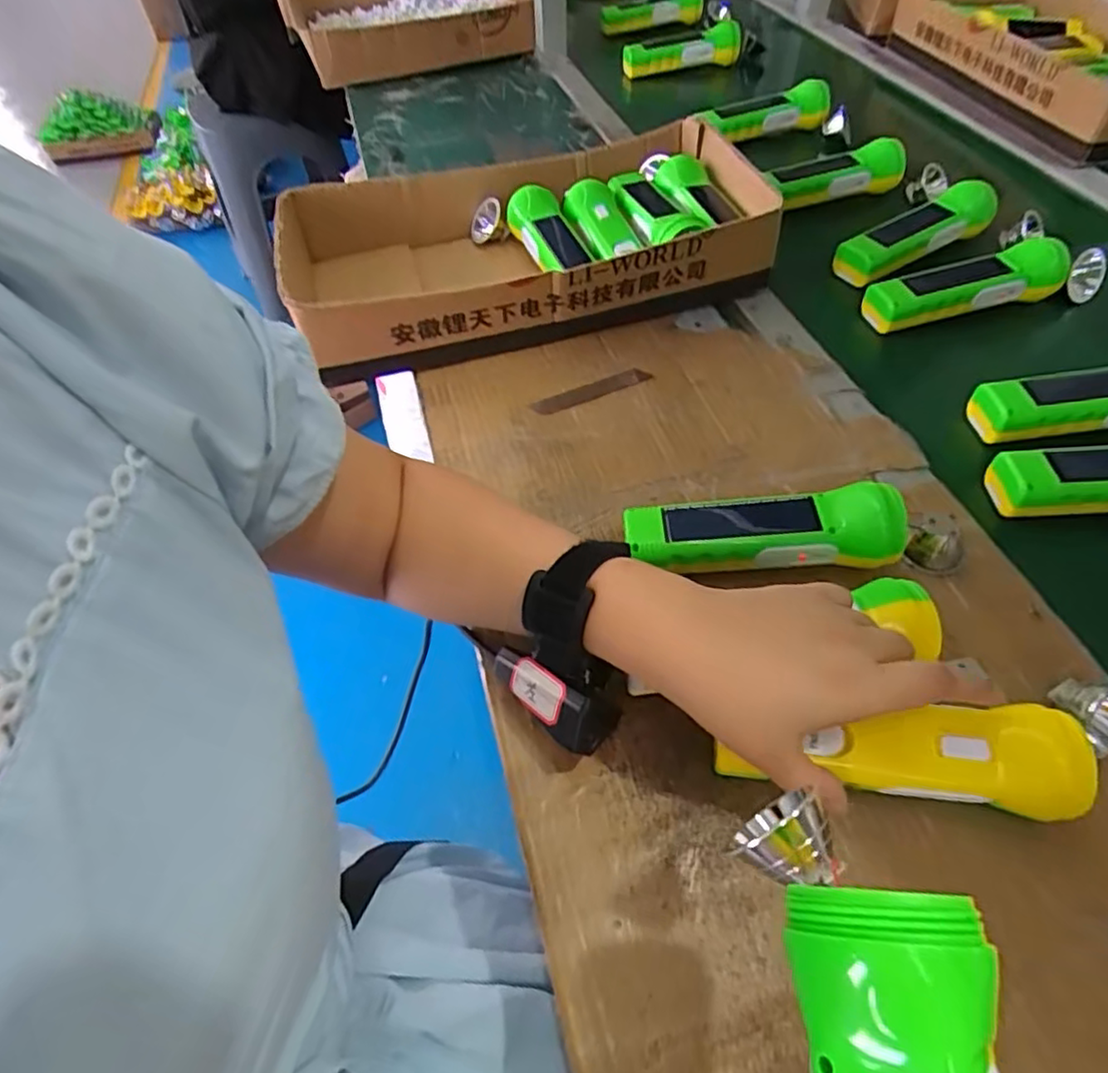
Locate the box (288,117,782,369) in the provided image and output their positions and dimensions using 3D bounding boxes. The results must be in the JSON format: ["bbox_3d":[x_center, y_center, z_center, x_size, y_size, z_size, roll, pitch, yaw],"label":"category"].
[{"bbox_3d":[-0.027,-0.274,0.608,0.403,0.076,0.231,-15,53,-9],"label":"box"}]

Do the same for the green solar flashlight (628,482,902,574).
[{"bbox_3d":[0.129,-0.003,0.409,0.169,0.047,0.057,-1,52,2],"label":"green solar flashlight"}]

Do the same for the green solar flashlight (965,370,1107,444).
[{"bbox_3d":[0.399,-0.105,0.479,0.166,0.043,0.049,-3,52,0],"label":"green solar flashlight"}]

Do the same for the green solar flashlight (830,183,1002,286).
[{"bbox_3d":[0.349,-0.294,0.638,0.168,0.047,0.062,-25,55,-16],"label":"green solar flashlight"}]

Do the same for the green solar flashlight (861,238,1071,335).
[{"bbox_3d":[0.375,-0.224,0.579,0.200,0.036,0.052,-13,52,-7],"label":"green solar flashlight"}]

